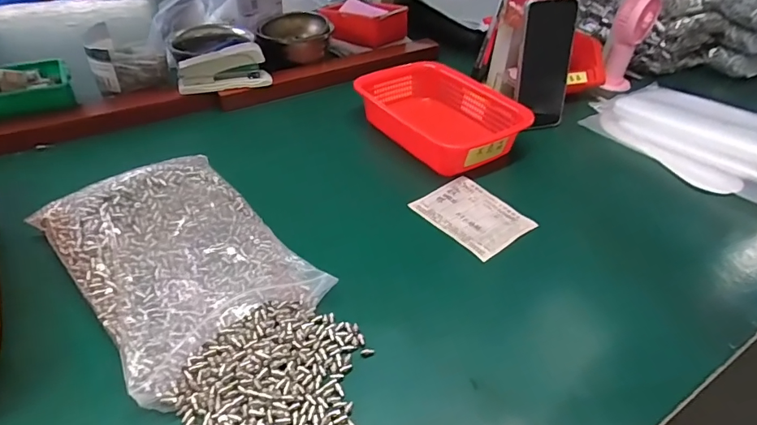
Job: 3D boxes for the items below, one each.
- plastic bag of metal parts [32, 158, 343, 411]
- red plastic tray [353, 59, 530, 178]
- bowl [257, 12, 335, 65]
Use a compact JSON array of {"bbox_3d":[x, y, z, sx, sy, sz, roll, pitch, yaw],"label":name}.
[{"bbox_3d":[-0.172,0.029,0.394,0.226,0.039,0.163,35,51,29],"label":"plastic bag of metal parts"},{"bbox_3d":[0.080,-0.137,0.620,0.157,0.042,0.221,-30,52,-32],"label":"red plastic tray"},{"bbox_3d":[-0.138,-0.289,0.769,0.121,0.059,0.104,-4,40,-10],"label":"bowl"}]

